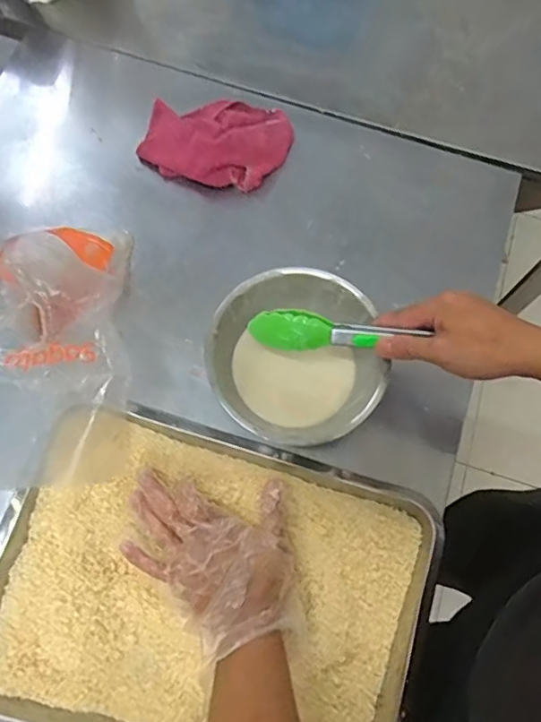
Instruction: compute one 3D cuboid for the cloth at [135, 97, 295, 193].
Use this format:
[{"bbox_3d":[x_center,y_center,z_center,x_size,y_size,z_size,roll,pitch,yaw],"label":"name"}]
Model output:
[{"bbox_3d":[-0.065,-0.266,0.653,0.170,0.037,0.112,13,73,3],"label":"cloth"}]

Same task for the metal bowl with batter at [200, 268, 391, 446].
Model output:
[{"bbox_3d":[0.025,0.002,0.555,0.168,0.076,0.165,1,72,-3],"label":"metal bowl with batter"}]

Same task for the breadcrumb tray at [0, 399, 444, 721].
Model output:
[{"bbox_3d":[-0.056,0.211,0.494,0.386,0.058,0.285,14,73,3],"label":"breadcrumb tray"}]

